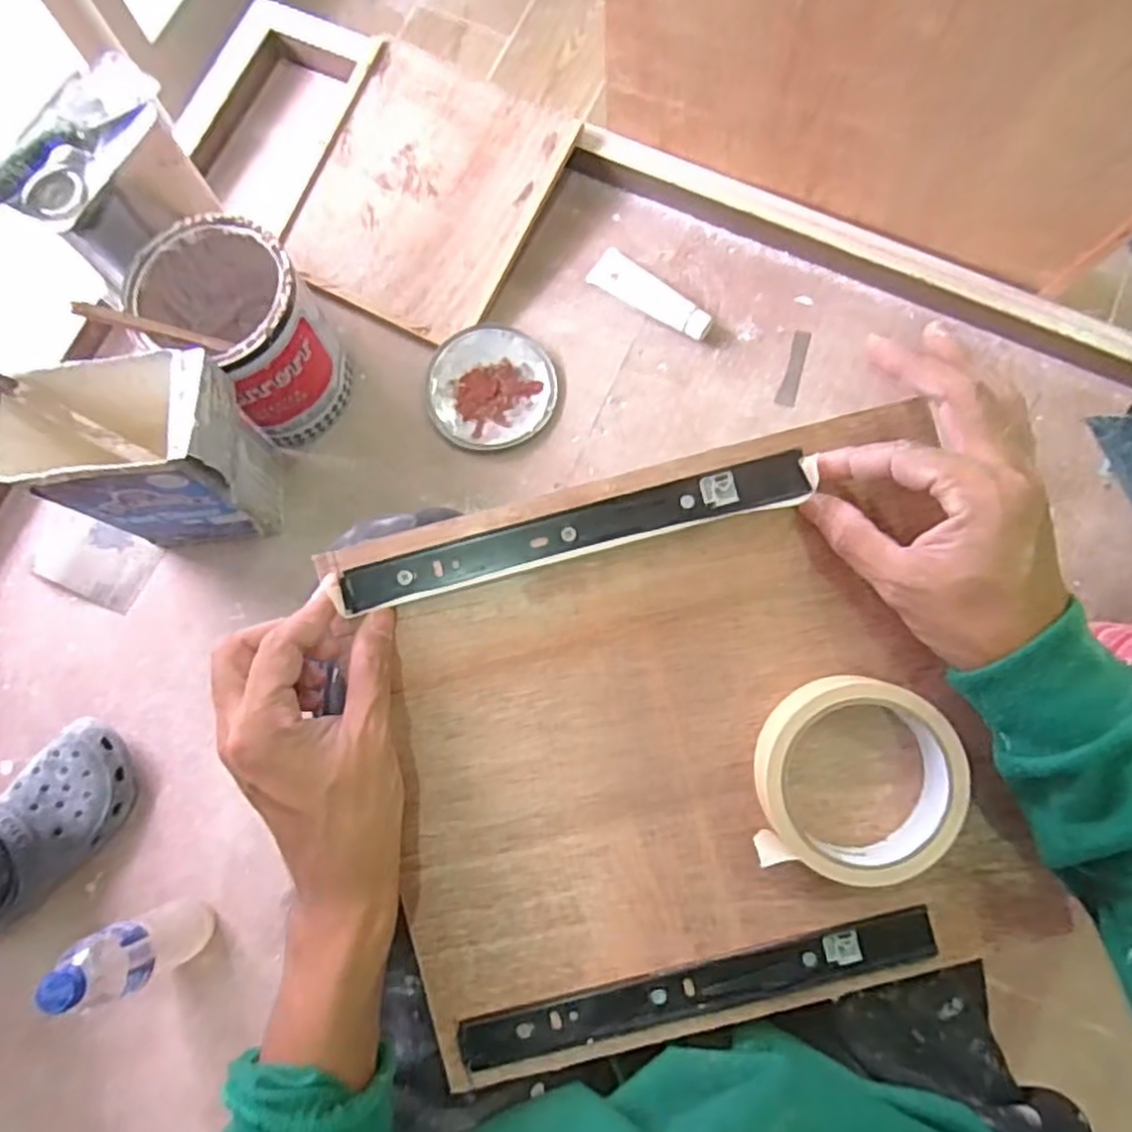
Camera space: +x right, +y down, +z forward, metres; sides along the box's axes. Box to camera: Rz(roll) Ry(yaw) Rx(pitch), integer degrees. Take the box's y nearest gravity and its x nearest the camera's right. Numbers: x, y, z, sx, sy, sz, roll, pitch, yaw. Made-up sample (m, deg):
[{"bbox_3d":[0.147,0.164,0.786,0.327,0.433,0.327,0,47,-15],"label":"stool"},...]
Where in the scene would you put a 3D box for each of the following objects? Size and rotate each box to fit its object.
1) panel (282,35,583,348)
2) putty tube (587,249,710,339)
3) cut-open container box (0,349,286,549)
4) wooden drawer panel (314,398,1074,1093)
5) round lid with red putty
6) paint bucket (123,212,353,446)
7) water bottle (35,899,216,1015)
[{"bbox_3d":[-0.168,-0.440,0.889,0.262,0.019,0.297,27,93,1],"label":"panel"},{"bbox_3d":[0.103,-0.324,0.881,0.156,0.029,0.052,33,81,6],"label":"putty tube"},{"bbox_3d":[-0.395,-0.106,0.745,0.179,0.228,0.122,-6,79,-1],"label":"cut-open container box"},{"bbox_3d":[0.058,0.092,0.364,0.297,0.027,0.277,-16,89,1],"label":"wooden drawer panel"},{"bbox_3d":[-0.087,-0.209,0.871,0.146,0.026,0.138,0,79,0],"label":"round lid with red putty"},{"bbox_3d":[-0.326,-0.240,0.779,0.152,0.181,0.160,-41,82,-7],"label":"paint bucket"},{"bbox_3d":[-0.381,0.344,0.662,0.052,0.182,0.060,-28,80,-5],"label":"water bottle"}]

